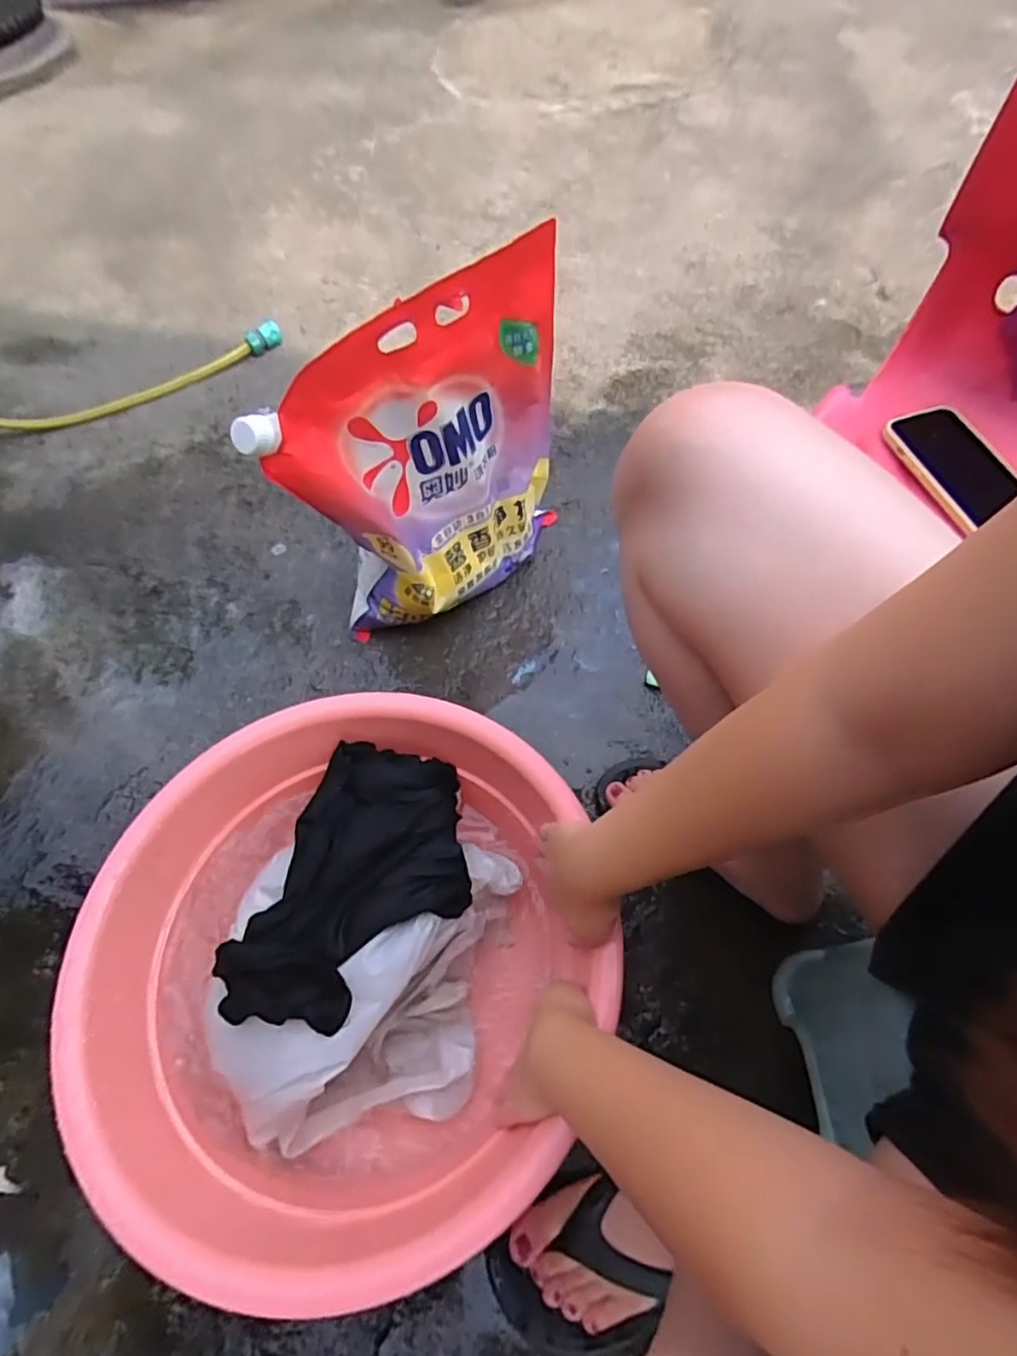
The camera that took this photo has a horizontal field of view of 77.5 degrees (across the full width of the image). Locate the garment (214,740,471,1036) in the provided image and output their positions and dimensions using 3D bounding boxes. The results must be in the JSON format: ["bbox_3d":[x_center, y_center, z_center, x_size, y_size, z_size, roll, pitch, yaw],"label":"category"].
[{"bbox_3d":[-0.128,0.178,0.566,0.172,0.081,0.249,18,63,12],"label":"garment"}]

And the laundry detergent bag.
[{"bbox_3d":[-0.067,-0.211,0.685,0.321,0.377,0.107,-37,66,-17],"label":"laundry detergent bag"}]

